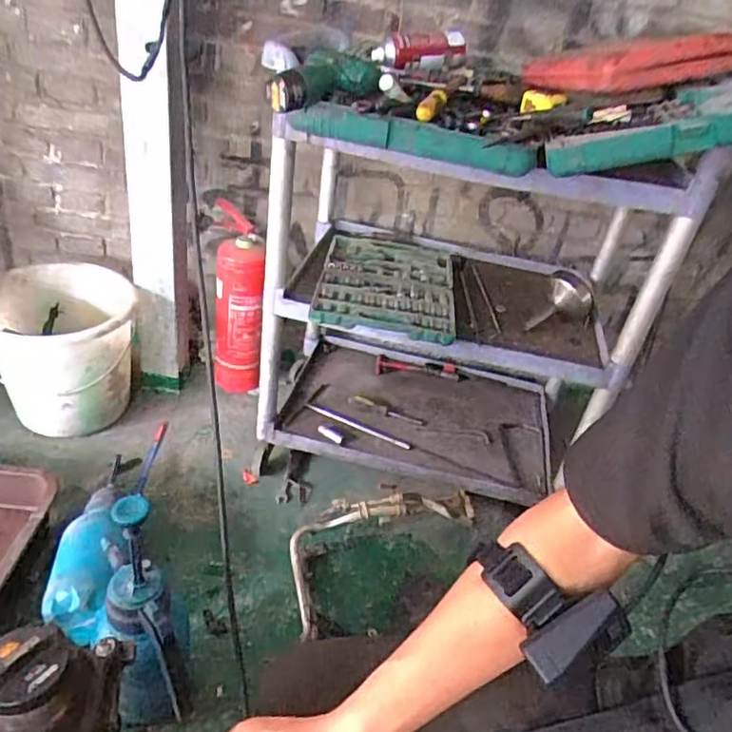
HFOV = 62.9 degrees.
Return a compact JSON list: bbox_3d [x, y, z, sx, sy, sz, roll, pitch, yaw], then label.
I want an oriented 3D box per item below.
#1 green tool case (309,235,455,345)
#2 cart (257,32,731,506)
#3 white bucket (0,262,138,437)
[{"bbox_3d":[0.049,-0.193,1.309,0.280,0.034,0.460,11,33,0],"label":"green tool case"},{"bbox_3d":[0.208,-0.240,1.339,0.810,0.860,0.724,9,33,-3],"label":"cart"},{"bbox_3d":[-0.717,-0.033,1.416,0.326,0.303,0.273,0,34,-16],"label":"white bucket"}]

